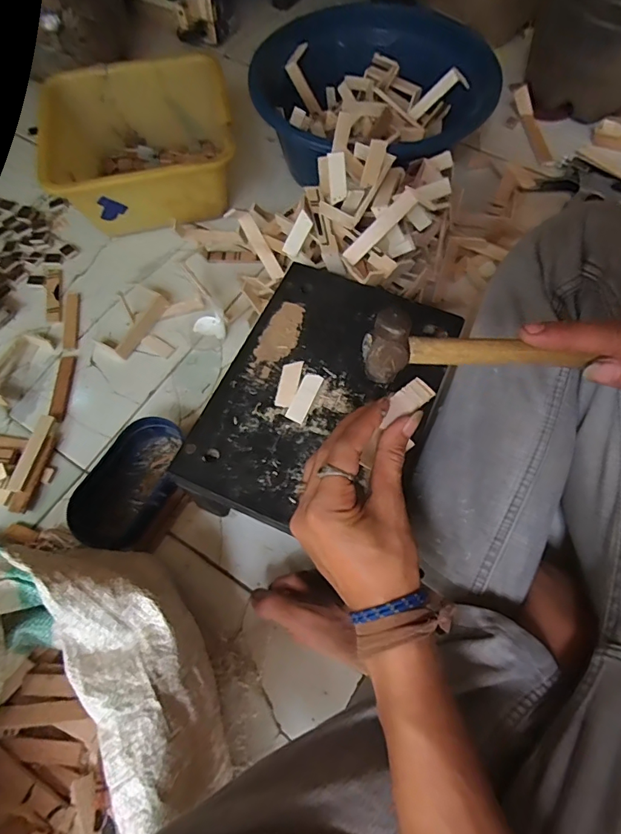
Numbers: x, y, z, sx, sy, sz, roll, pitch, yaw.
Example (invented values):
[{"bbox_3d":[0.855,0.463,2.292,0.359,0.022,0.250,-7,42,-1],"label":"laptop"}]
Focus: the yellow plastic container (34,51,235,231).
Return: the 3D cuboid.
[{"bbox_3d":[-0.248,-0.414,0.718,0.259,0.121,0.249,-8,65,-3],"label":"yellow plastic container"}]

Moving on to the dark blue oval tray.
[{"bbox_3d":[-0.206,0.076,0.536,0.100,0.045,0.155,32,69,15],"label":"dark blue oval tray"}]

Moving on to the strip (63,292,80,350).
[{"bbox_3d":[-0.345,-0.140,0.669,0.018,0.008,0.099,-7,65,-2],"label":"strip"}]

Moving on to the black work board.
[{"bbox_3d":[0.016,-0.018,0.465,0.206,0.032,0.283,22,67,11],"label":"black work board"}]

